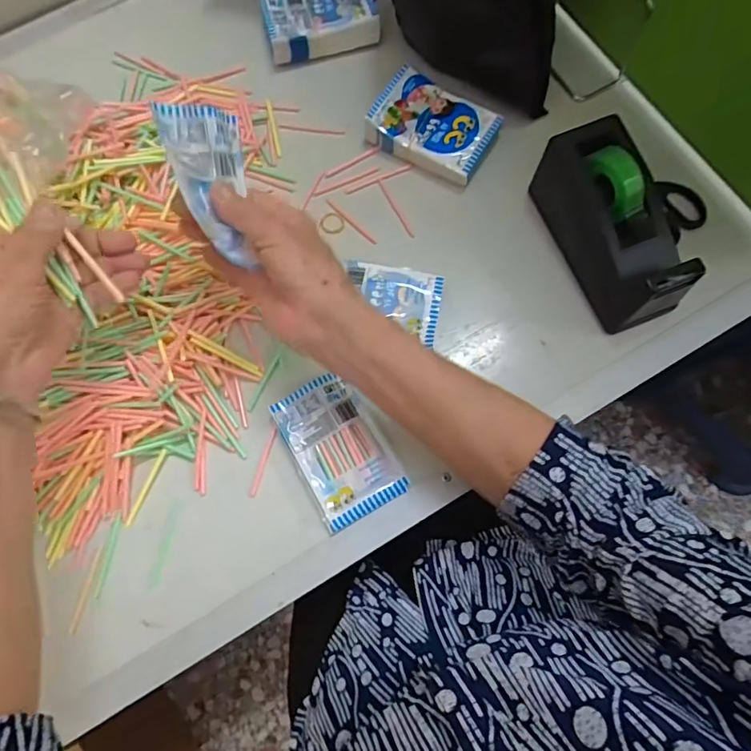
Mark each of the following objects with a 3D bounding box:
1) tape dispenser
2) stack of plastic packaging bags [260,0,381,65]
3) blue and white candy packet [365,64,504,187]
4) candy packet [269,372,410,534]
[{"bbox_3d":[0.186,-0.120,0.394,0.056,0.077,0.150,-21,75,-5],"label":"tape dispenser"},{"bbox_3d":[-0.054,-0.350,0.501,0.105,0.029,0.072,-12,75,-3],"label":"stack of plastic packaging bags"},{"bbox_3d":[0.053,-0.222,0.462,0.104,0.032,0.072,30,77,8],"label":"blue and white candy packet"},{"bbox_3d":[-0.028,0.055,0.396,0.069,0.019,0.106,-27,76,-7],"label":"candy packet"}]

